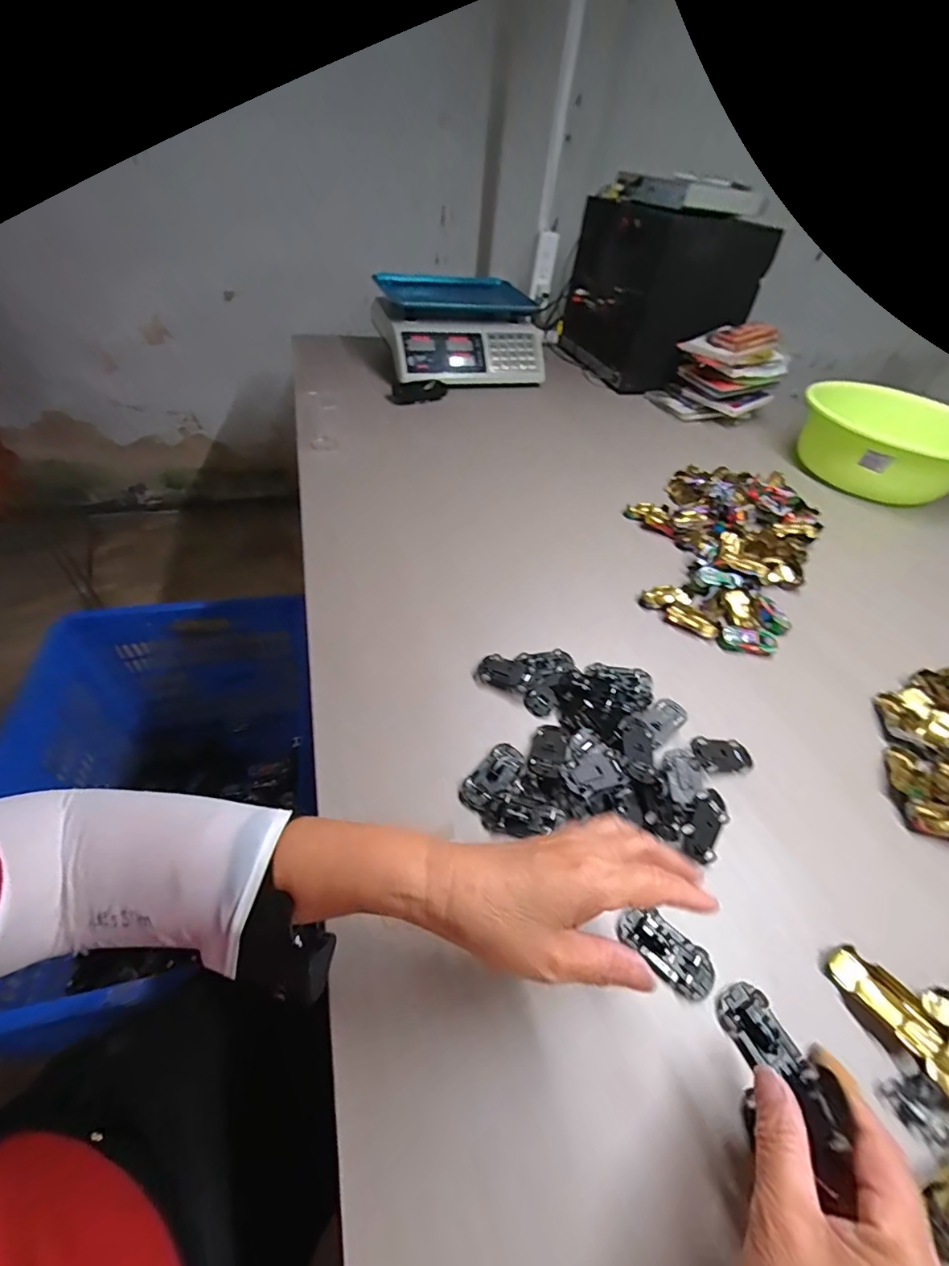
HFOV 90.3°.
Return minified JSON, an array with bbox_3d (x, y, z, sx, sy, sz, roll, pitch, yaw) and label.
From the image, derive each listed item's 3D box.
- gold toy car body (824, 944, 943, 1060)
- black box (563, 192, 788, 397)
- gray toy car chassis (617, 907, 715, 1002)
[{"bbox_3d":[0.274,0.248,0.318,0.041,0.012,0.063,-23,53,-26],"label":"gold toy car body"},{"bbox_3d":[0.414,-0.791,1.108,0.283,0.299,0.358,-10,48,-16],"label":"black box"},{"bbox_3d":[0.135,0.220,0.329,0.065,0.016,0.032,32,51,22],"label":"gray toy car chassis"}]

